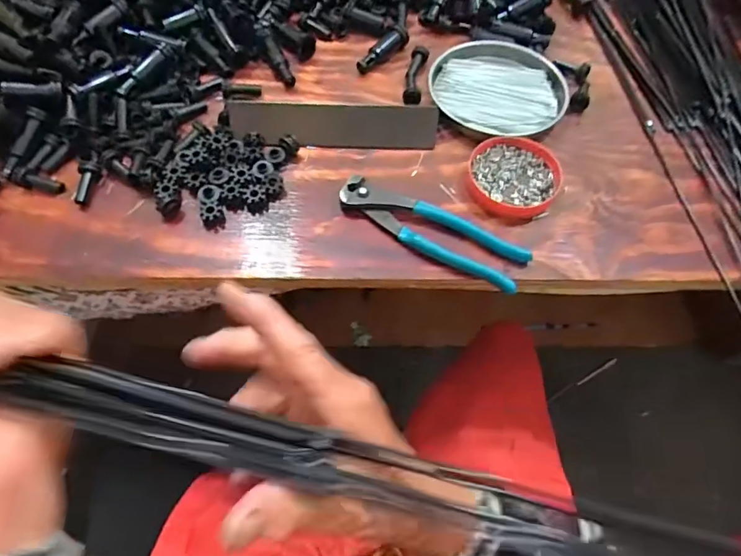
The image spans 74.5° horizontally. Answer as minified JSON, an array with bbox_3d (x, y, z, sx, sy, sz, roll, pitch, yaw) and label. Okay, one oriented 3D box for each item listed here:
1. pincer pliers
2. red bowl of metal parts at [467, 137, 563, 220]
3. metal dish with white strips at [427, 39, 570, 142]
[{"bbox_3d":[0.049,-0.038,0.408,0.162,0.014,0.043,26,63,10],"label":"pincer pliers"},{"bbox_3d":[0.128,-0.090,0.436,0.079,0.018,0.080,5,61,-1],"label":"red bowl of metal parts"},{"bbox_3d":[0.127,-0.190,0.489,0.133,0.017,0.133,2,61,-3],"label":"metal dish with white strips"}]

